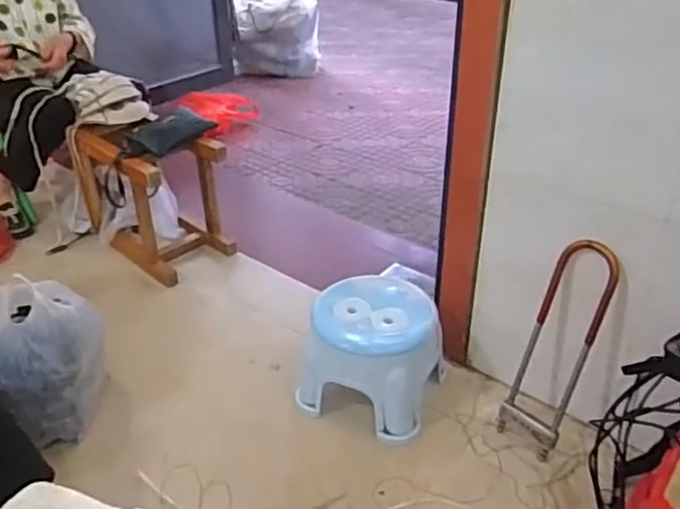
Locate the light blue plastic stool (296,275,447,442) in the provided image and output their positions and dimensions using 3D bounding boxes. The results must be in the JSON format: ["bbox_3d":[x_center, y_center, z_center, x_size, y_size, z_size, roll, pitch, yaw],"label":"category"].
[{"bbox_3d":[0.068,0.192,1.256,0.253,0.215,0.225,13,35,20],"label":"light blue plastic stool"}]

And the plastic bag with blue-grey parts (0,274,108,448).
[{"bbox_3d":[-0.553,0.193,1.205,0.208,0.270,0.233,-17,36,-25],"label":"plastic bag with blue-grey parts"}]

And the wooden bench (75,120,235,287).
[{"bbox_3d":[-0.508,-0.173,1.738,0.406,0.344,0.251,26,41,35],"label":"wooden bench"}]

